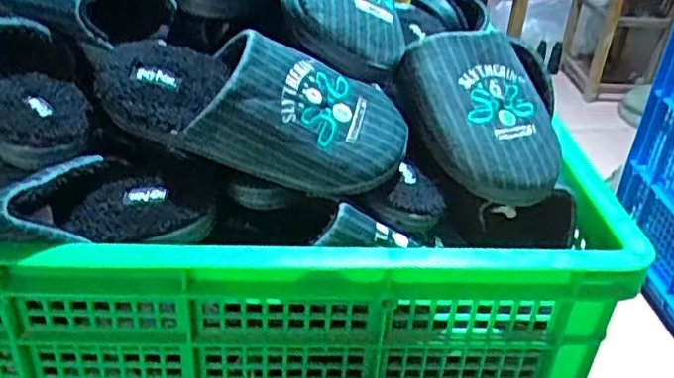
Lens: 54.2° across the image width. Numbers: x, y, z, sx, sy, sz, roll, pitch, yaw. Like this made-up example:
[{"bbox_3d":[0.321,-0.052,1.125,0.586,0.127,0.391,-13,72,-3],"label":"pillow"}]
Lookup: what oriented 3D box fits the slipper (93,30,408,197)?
[{"bbox_3d":[-0.066,-0.074,0.523,0.253,0.070,0.105,15,68,1],"label":"slipper"}]

